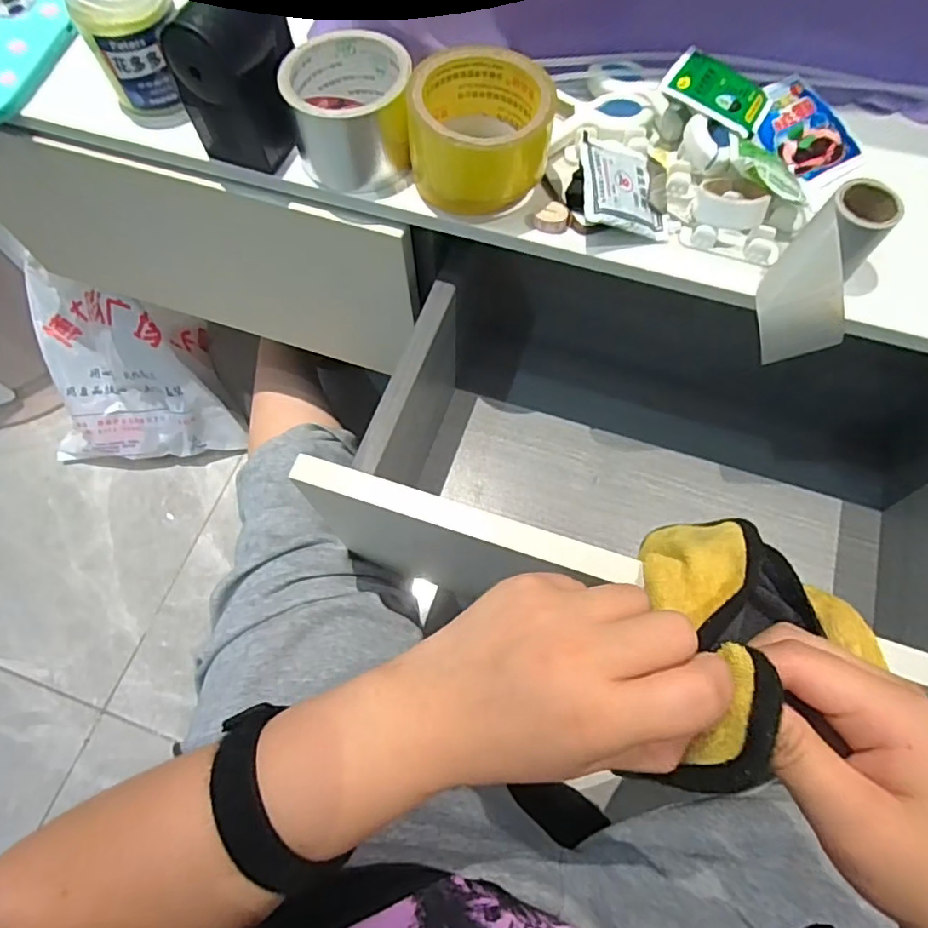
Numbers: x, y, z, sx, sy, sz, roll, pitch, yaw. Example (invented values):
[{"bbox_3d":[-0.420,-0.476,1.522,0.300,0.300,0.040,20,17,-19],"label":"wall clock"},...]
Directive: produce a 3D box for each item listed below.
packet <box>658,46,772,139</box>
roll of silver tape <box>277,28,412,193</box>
[{"bbox_3d":[0.183,-0.269,0.411,0.073,0.007,0.066,35,67,4],"label":"packet"},{"bbox_3d":[-0.081,-0.253,0.413,0.085,0.063,0.087,-3,67,-1],"label":"roll of silver tape"}]

